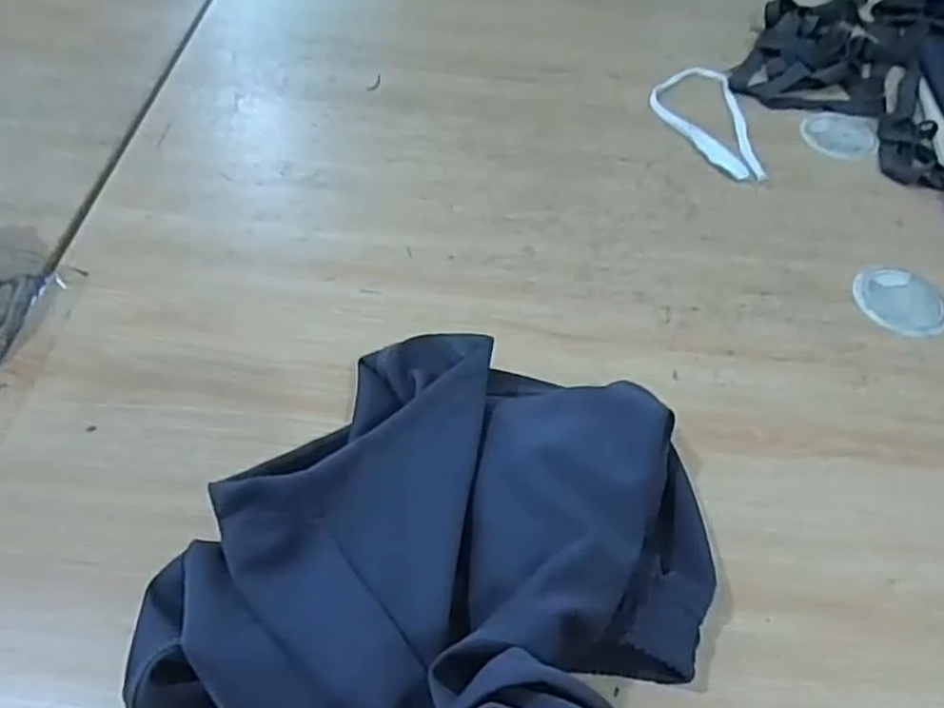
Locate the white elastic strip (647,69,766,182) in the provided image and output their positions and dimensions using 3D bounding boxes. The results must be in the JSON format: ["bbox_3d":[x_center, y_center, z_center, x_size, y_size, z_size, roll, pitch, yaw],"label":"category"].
[{"bbox_3d":[0.202,-0.209,0.662,0.082,0.004,0.154,2,52,-3],"label":"white elastic strip"}]

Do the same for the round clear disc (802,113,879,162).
[{"bbox_3d":[0.324,-0.192,0.658,0.063,0.005,0.056,8,52,2],"label":"round clear disc"}]

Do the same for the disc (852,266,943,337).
[{"bbox_3d":[0.309,-0.040,0.539,0.064,0.004,0.064,2,52,-3],"label":"disc"}]

